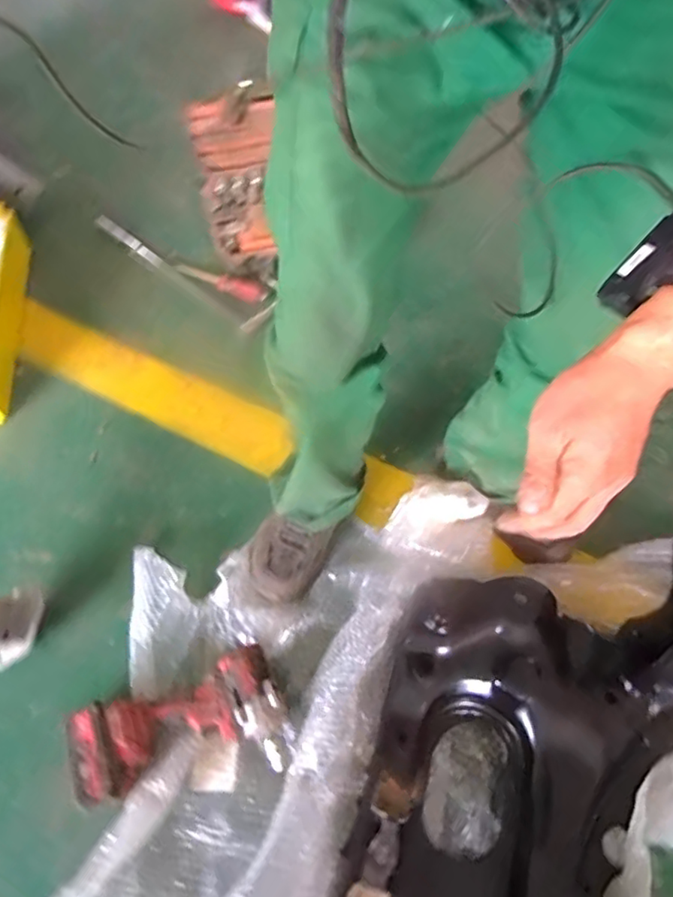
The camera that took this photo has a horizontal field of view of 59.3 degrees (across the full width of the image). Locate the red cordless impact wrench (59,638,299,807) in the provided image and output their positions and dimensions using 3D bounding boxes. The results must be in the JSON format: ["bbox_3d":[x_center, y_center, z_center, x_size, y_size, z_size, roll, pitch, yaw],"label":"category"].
[{"bbox_3d":[-0.197,0.365,0.758,0.261,0.065,0.143,-19,62,-10],"label":"red cordless impact wrench"}]

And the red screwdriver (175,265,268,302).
[{"bbox_3d":[-0.234,-0.346,1.197,0.218,0.024,0.042,28,65,15],"label":"red screwdriver"}]

